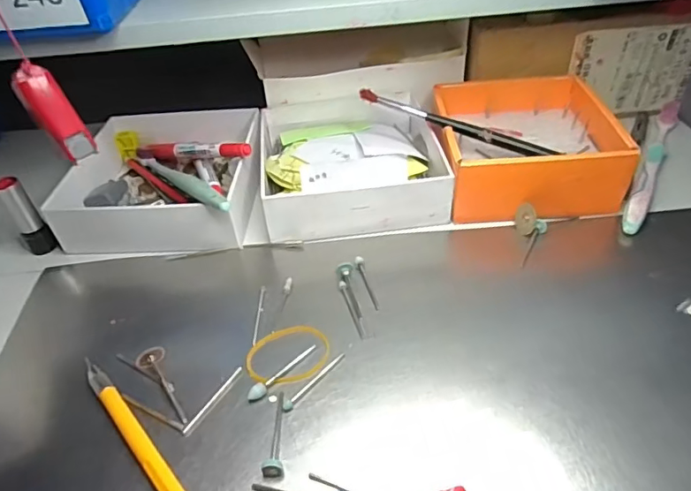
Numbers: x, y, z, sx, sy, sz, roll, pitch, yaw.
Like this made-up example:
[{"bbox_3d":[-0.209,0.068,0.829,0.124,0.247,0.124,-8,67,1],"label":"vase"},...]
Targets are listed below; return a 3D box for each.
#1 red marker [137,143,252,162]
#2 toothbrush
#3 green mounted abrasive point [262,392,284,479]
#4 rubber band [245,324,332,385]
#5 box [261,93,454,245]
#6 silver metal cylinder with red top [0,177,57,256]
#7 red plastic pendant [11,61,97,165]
[{"bbox_3d":[-0.119,-0.074,0.405,0.137,0.016,0.018,8,45,40],"label":"red marker"},{"bbox_3d":[0.237,-0.071,0.388,0.016,0.008,0.186,22,49,26],"label":"toothbrush"},{"bbox_3d":[-0.034,0.093,0.253,0.009,0.008,0.046,-2,31,-1],"label":"green mounted abrasive point"},{"bbox_3d":[-0.032,0.061,0.289,0.046,0.004,0.037,-18,43,-15],"label":"rubber band"},{"bbox_3d":[0.006,-0.073,0.399,0.146,0.046,0.143,-9,43,-4],"label":"box"},{"bbox_3d":[-0.226,-0.020,0.360,0.018,0.058,0.016,-36,51,-29],"label":"silver metal cylinder with red top"},{"bbox_3d":[-0.137,-0.062,0.242,0.015,0.046,0.008,-40,27,-28],"label":"red plastic pendant"}]

